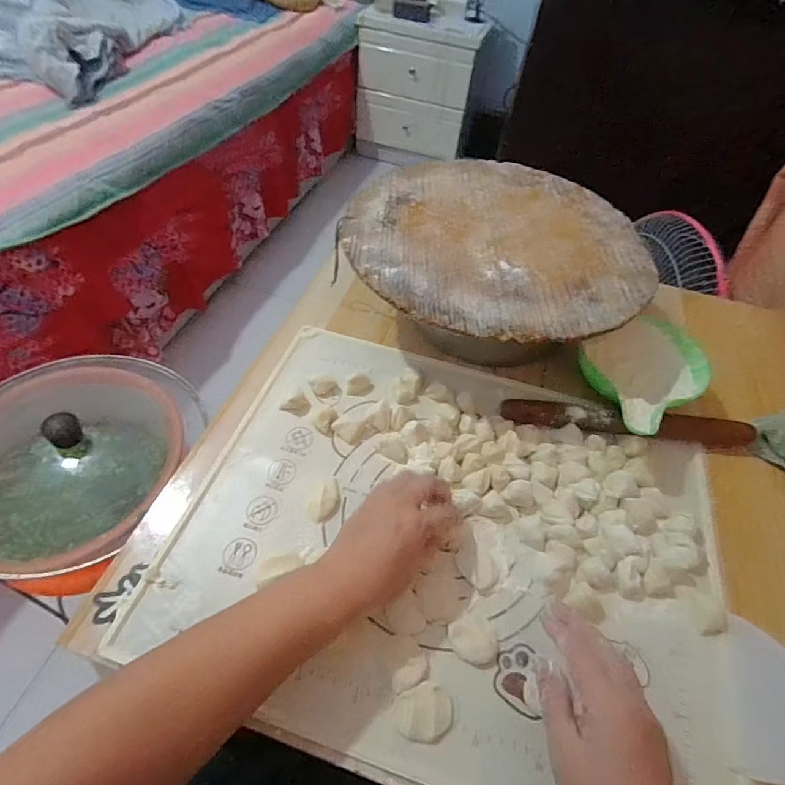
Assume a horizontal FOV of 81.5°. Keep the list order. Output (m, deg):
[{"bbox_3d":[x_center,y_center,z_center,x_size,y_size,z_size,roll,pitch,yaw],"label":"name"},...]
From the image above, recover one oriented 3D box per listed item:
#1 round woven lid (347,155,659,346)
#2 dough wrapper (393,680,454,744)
[{"bbox_3d":[0.124,-0.189,0.546,0.347,0.008,0.346,2,50,-3],"label":"round woven lid"},{"bbox_3d":[0.025,0.244,0.347,0.042,0.012,0.034,-14,53,-16],"label":"dough wrapper"}]

